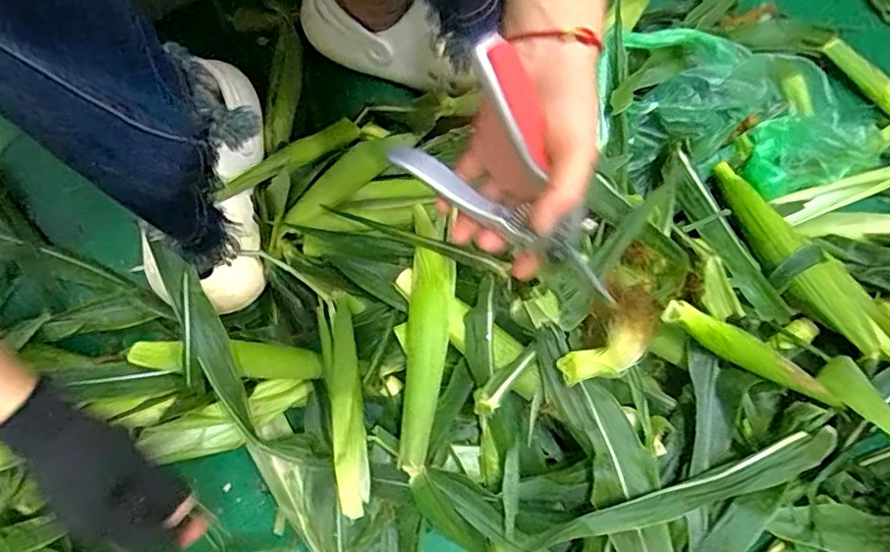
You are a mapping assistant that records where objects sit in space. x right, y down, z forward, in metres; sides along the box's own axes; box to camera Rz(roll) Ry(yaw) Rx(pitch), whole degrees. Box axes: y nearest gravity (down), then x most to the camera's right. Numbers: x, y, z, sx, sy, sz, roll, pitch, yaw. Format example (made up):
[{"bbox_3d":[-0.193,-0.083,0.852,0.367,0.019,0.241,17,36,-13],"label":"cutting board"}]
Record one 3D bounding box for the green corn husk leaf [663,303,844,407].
[{"bbox_3d":[0.237,0.063,0.426,0.171,0.024,0.020,28,79,-16],"label":"green corn husk leaf"}]

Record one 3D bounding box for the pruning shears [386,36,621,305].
[{"bbox_3d":[0.050,-0.065,0.340,0.171,0.118,0.018,35,56,6],"label":"pruning shears"}]

